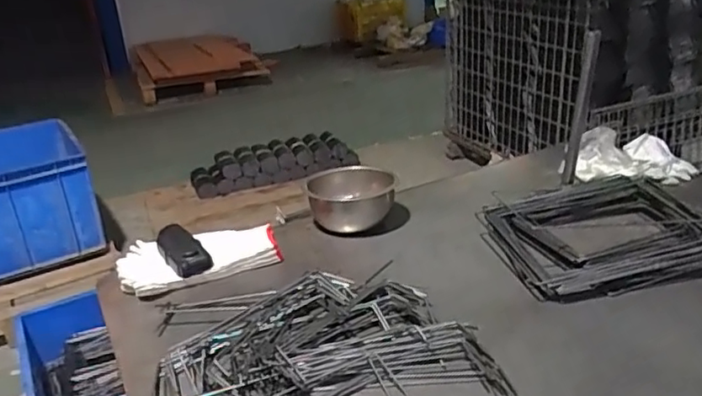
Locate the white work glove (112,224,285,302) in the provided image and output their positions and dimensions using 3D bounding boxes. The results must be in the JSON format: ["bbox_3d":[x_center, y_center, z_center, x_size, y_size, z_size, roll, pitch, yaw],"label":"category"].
[{"bbox_3d":[-0.218,0.083,0.859,0.215,0.036,0.108,-10,25,-14],"label":"white work glove"}]

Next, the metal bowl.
[{"bbox_3d":[-0.001,-0.002,0.967,0.137,0.060,0.147,-3,24,1],"label":"metal bowl"}]

